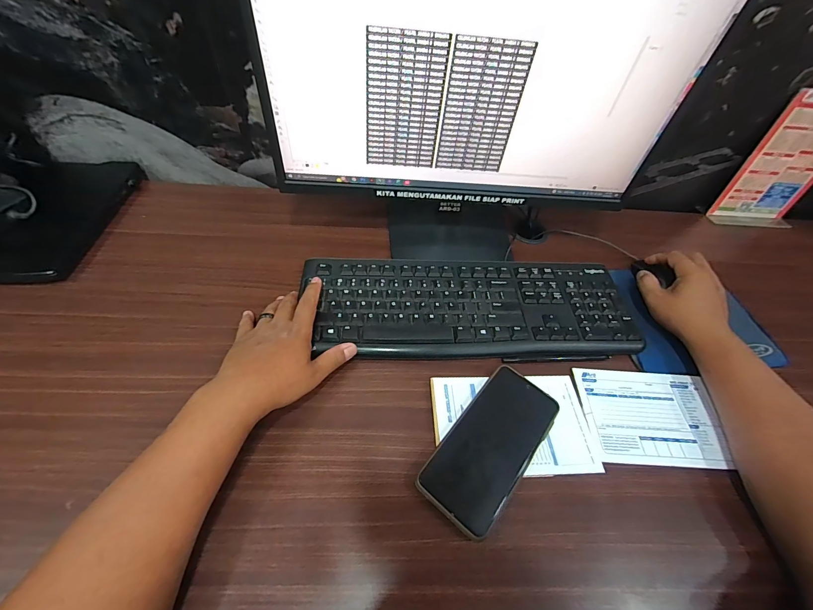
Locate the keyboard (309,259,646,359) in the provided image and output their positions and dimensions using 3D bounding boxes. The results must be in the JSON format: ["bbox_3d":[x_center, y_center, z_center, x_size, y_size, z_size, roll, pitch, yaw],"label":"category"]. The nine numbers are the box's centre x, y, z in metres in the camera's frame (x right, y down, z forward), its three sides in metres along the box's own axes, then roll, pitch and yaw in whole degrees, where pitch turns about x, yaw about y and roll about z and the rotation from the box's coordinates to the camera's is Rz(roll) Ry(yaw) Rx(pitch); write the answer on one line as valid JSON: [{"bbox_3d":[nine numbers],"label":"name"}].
[{"bbox_3d":[0.085,-0.002,0.458,0.418,0.015,0.149,1,52,-4],"label":"keyboard"}]

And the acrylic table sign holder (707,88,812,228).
[{"bbox_3d":[0.657,-0.235,0.589,0.148,0.209,0.054,-1,52,-6],"label":"acrylic table sign holder"}]

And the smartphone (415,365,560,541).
[{"bbox_3d":[0.087,0.137,0.348,0.078,0.005,0.165,35,59,22],"label":"smartphone"}]

